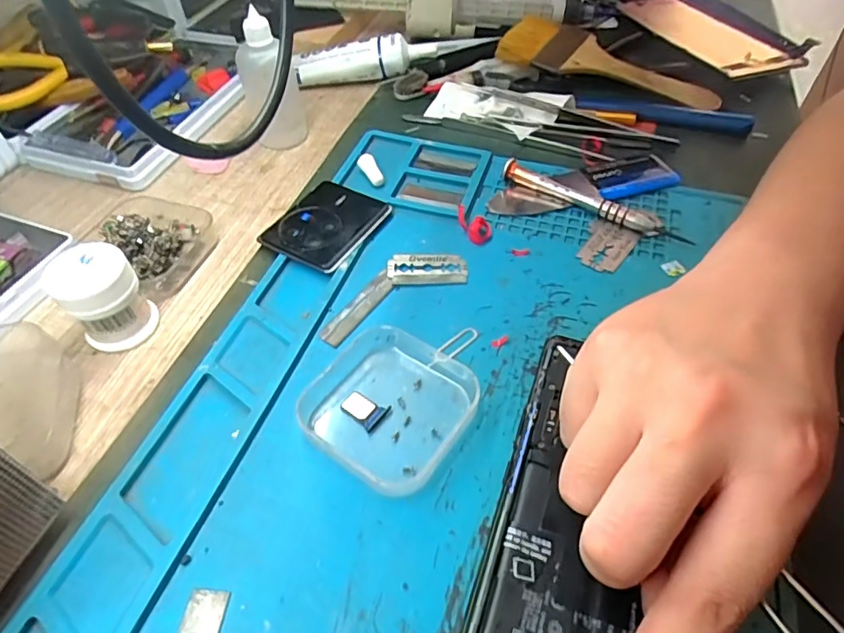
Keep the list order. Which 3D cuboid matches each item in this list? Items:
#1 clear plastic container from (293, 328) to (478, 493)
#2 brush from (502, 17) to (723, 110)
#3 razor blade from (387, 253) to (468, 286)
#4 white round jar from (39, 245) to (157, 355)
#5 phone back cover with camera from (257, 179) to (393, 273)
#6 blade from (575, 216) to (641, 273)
[{"bbox_3d":[-0.013,0.035,0.227,0.060,0.013,0.067,30,56,23],"label":"clear plastic container"},{"bbox_3d":[0.145,-0.199,0.407,0.167,0.017,0.067,25,55,20],"label":"brush"},{"bbox_3d":[0.003,-0.027,0.284,0.042,0.004,0.023,-2,50,-1],"label":"razor blade"},{"bbox_3d":[-0.150,-0.009,0.252,0.034,0.042,0.029,-36,58,-26],"label":"white round jar"},{"bbox_3d":[-0.053,-0.052,0.303,0.050,0.009,0.062,24,54,19],"label":"phone back cover with camera"},{"bbox_3d":[0.102,-0.040,0.291,0.023,0.004,0.037,30,56,23],"label":"blade"}]

